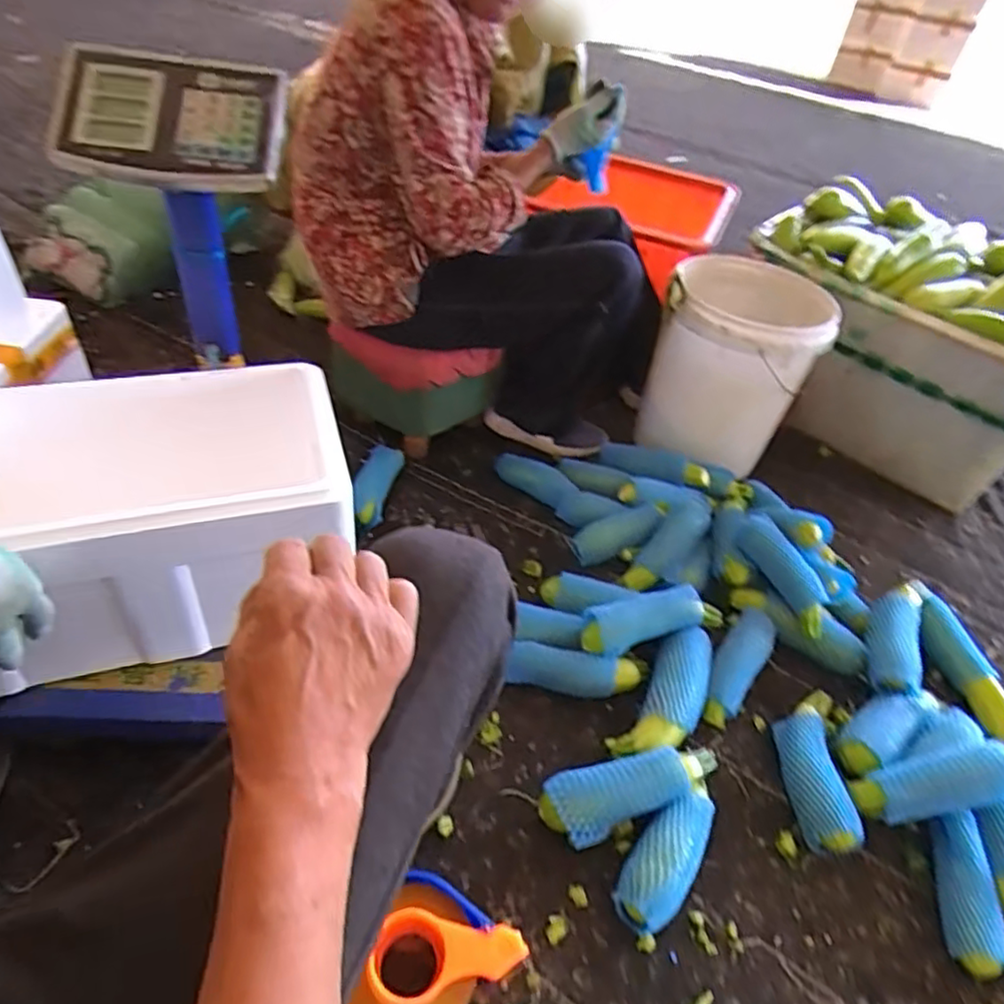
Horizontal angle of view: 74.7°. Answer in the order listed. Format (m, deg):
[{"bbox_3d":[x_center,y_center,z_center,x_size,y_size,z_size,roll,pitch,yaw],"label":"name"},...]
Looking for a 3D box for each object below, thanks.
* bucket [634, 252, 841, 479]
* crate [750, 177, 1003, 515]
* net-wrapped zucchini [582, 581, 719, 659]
[{"bbox_3d":[0.479,-0.280,1.420,0.313,0.362,0.364,17,43,9],"label":"bucket"},{"bbox_3d":[0.907,-0.359,1.535,0.726,0.489,0.444,33,48,24],"label":"crate"},{"bbox_3d":[0.231,0.192,1.046,0.236,0.064,0.072,-8,46,-18],"label":"net-wrapped zucchini"}]

